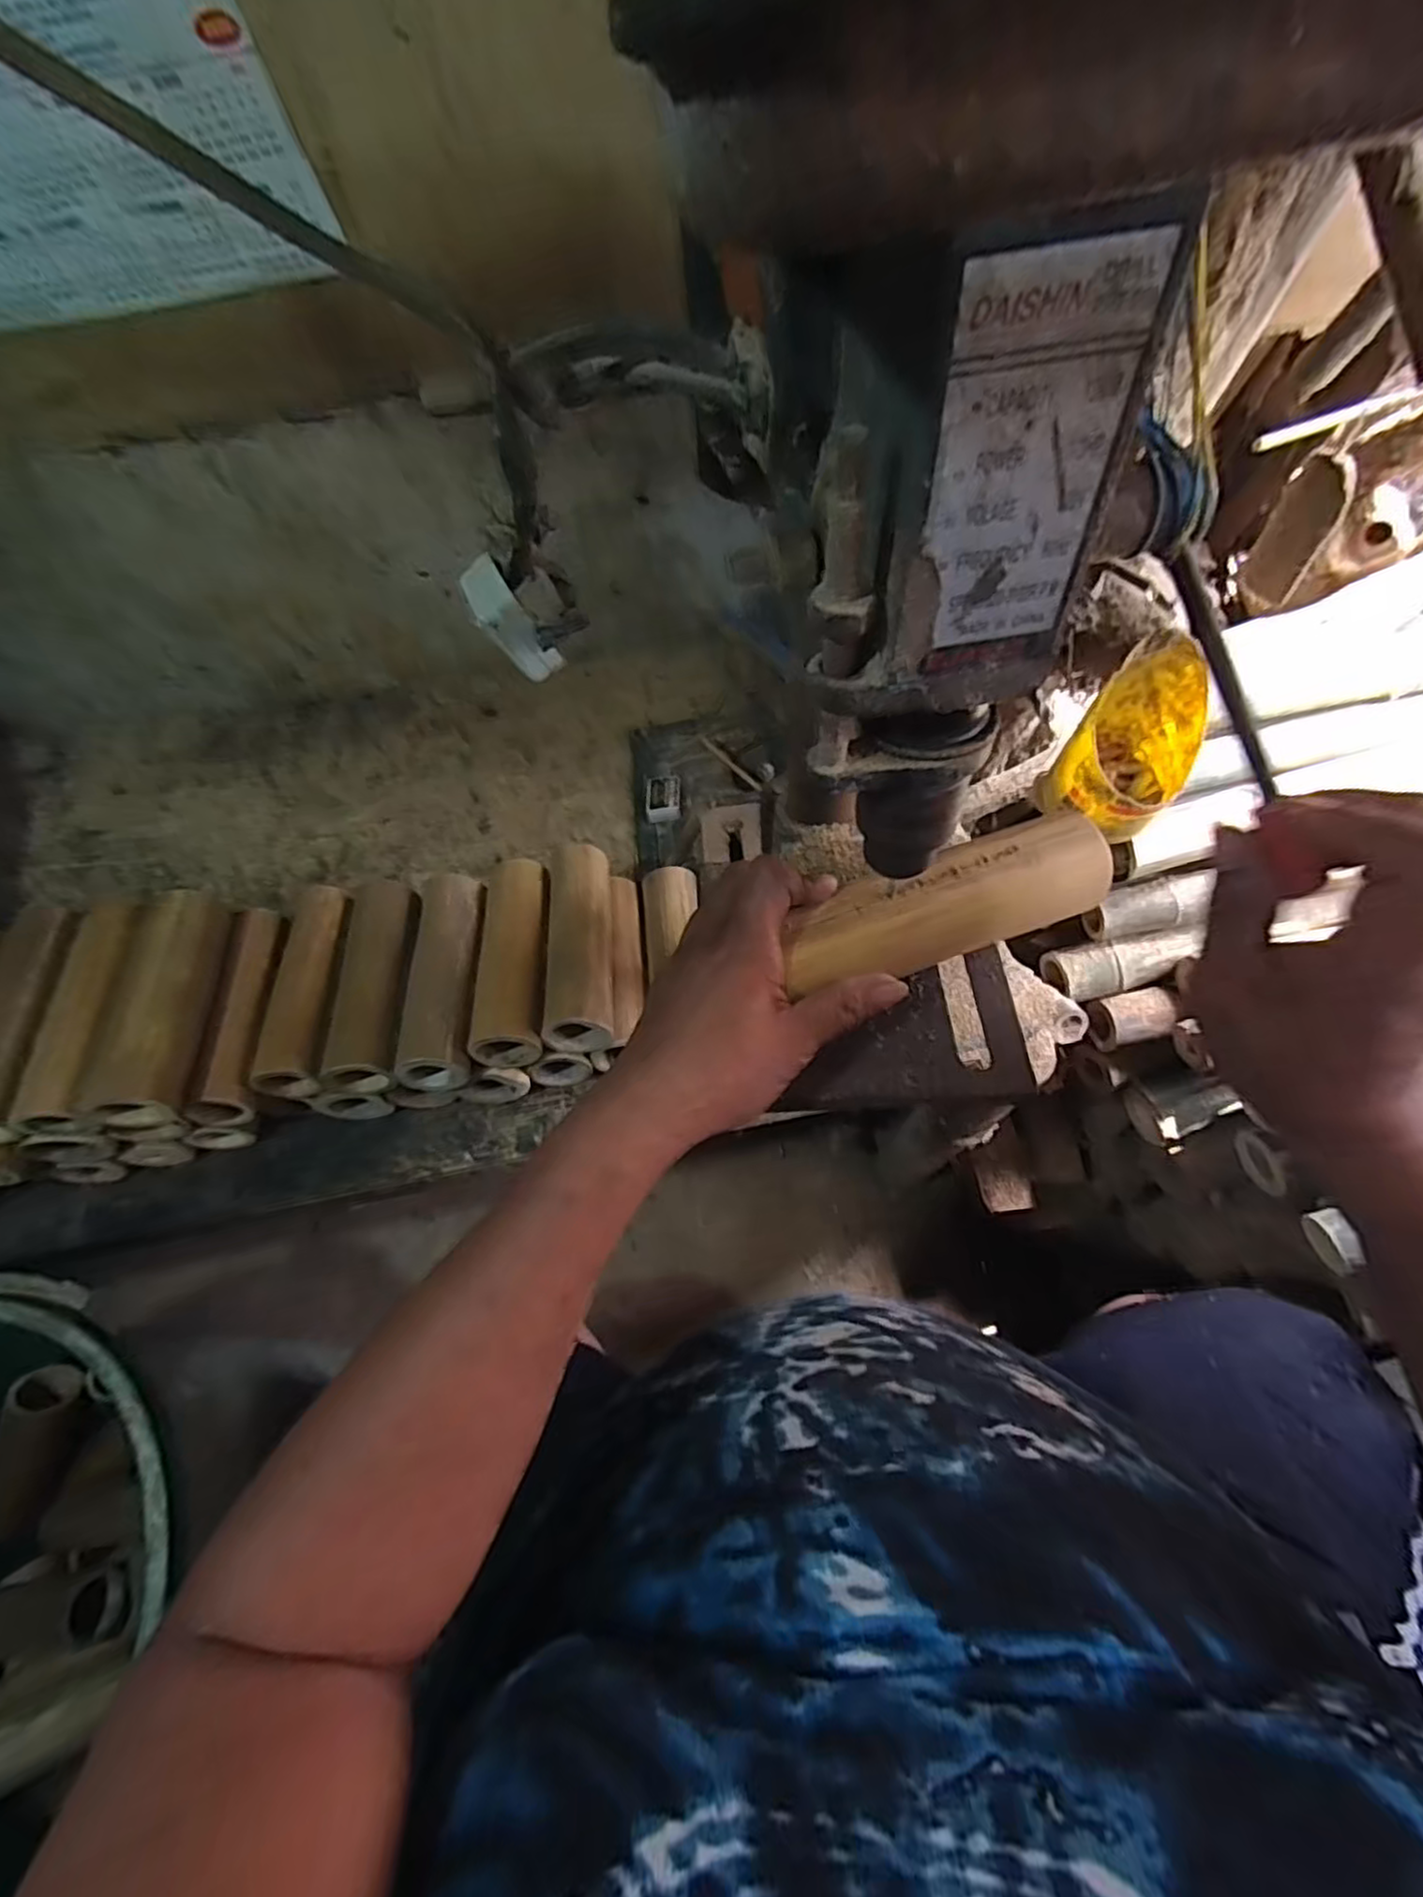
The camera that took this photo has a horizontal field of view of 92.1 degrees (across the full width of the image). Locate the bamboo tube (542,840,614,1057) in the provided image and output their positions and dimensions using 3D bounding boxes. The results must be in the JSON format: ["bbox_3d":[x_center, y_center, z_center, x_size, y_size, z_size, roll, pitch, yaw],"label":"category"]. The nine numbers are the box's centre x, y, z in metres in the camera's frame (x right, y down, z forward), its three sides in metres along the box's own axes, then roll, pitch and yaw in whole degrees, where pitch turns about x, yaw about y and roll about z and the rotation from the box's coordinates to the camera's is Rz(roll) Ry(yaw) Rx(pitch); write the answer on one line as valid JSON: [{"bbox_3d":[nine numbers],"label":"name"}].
[{"bbox_3d":[-0.110,-0.006,0.577,0.056,0.047,0.186,-6,59,0],"label":"bamboo tube"}]

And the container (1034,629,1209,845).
[{"bbox_3d":[0.337,-0.161,0.545,0.087,0.145,0.099,35,67,22],"label":"container"}]

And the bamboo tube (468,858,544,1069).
[{"bbox_3d":[-0.167,0.006,0.576,0.056,0.042,0.179,-7,59,-1],"label":"bamboo tube"}]

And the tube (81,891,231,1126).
[{"bbox_3d":[-0.415,0.032,0.515,0.052,0.051,0.182,-10,59,-2],"label":"tube"}]

